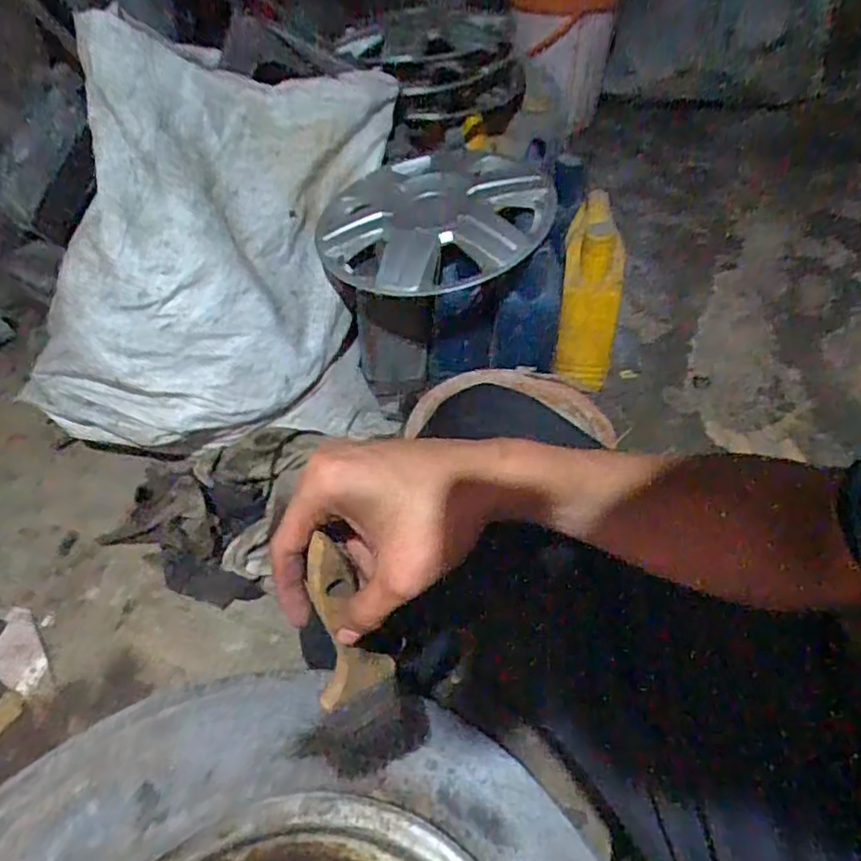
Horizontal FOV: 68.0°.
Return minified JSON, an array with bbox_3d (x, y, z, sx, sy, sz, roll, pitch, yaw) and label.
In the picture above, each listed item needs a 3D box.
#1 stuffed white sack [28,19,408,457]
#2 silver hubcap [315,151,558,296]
[{"bbox_3d":[-0.319,-0.290,0.995,0.490,0.430,0.549,4,47,4],"label":"stuffed white sack"},{"bbox_3d":[0.009,-0.308,0.948,0.356,0.058,0.289,-18,56,2],"label":"silver hubcap"}]

